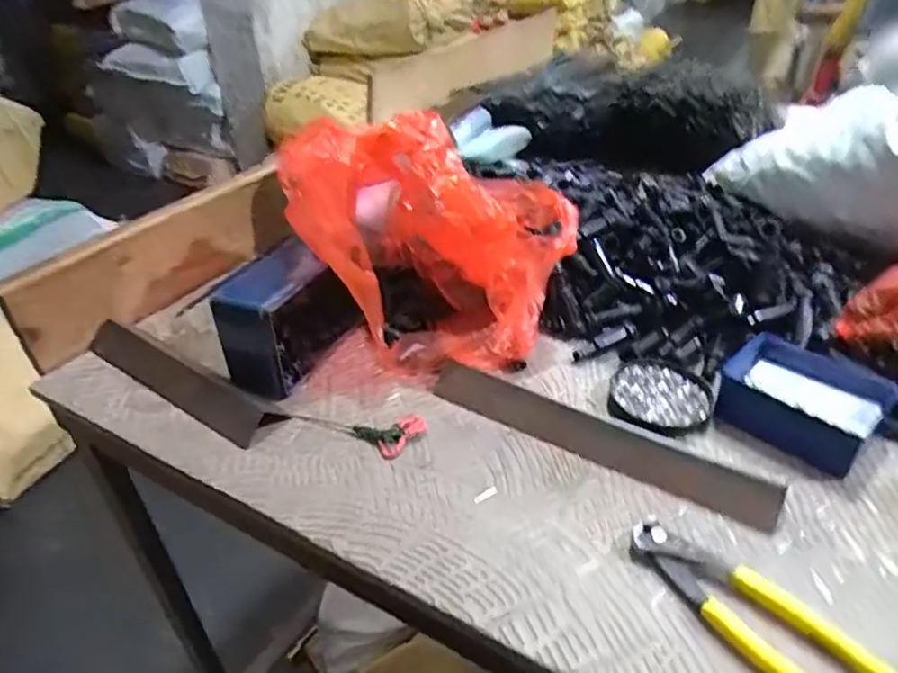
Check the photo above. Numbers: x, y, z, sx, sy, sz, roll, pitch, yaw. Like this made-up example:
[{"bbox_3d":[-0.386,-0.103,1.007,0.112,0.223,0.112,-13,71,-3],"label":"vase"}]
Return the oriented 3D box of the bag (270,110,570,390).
[{"bbox_3d":[-0.010,-0.106,0.629,0.238,0.168,0.260,-2,35,0],"label":"bag"}]

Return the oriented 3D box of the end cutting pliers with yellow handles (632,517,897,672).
[{"bbox_3d":[0.185,0.162,0.379,0.051,0.015,0.161,-26,42,-30],"label":"end cutting pliers with yellow handles"}]

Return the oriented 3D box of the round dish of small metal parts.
[{"bbox_3d":[0.181,0.054,0.547,0.082,0.014,0.087,-1,35,1],"label":"round dish of small metal parts"}]

